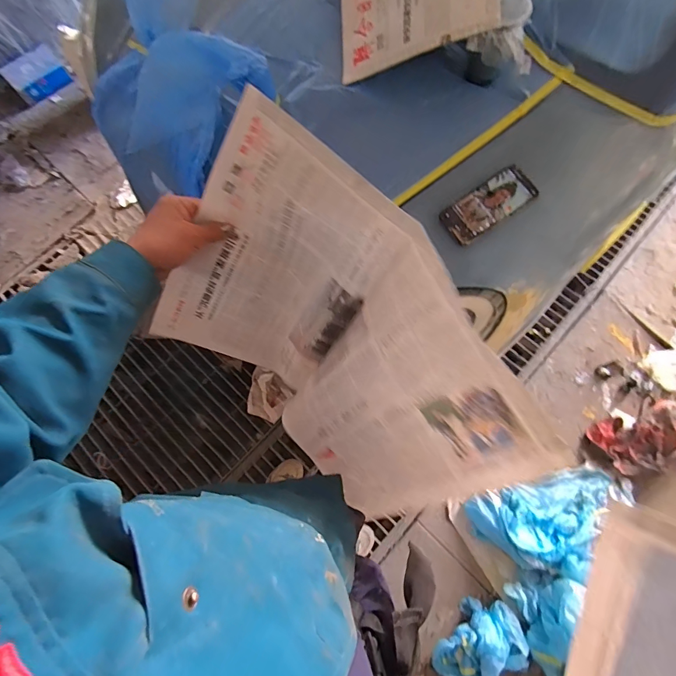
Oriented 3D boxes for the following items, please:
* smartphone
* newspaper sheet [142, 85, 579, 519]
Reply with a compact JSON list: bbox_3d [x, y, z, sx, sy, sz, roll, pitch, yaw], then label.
[{"bbox_3d":[0.264,-0.232,0.677,0.163,0.006,0.074,-35,81,1],"label":"smartphone"},{"bbox_3d":[-0.027,0.006,0.500,0.116,0.356,0.494,-23,67,-44],"label":"newspaper sheet"}]

